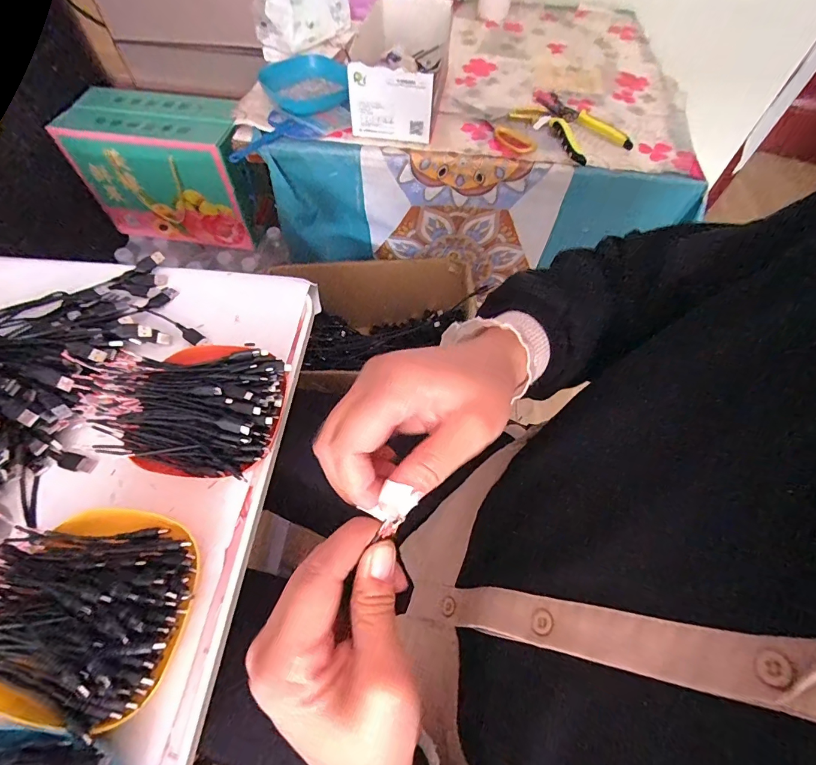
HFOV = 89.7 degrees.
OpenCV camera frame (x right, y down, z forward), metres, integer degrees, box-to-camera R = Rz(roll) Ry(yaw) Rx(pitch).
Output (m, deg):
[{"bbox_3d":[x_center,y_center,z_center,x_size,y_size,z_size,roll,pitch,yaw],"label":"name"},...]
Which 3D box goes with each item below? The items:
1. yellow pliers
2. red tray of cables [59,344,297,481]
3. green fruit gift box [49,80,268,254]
[{"bbox_3d":[0.259,-0.405,0.651,0.125,0.033,0.164,-34,67,-19],"label":"yellow pliers"},{"bbox_3d":[-0.213,0.020,0.385,0.181,0.045,0.124,6,60,1],"label":"red tray of cables"},{"bbox_3d":[-0.494,-0.456,0.894,0.337,0.245,0.167,6,60,1],"label":"green fruit gift box"}]

